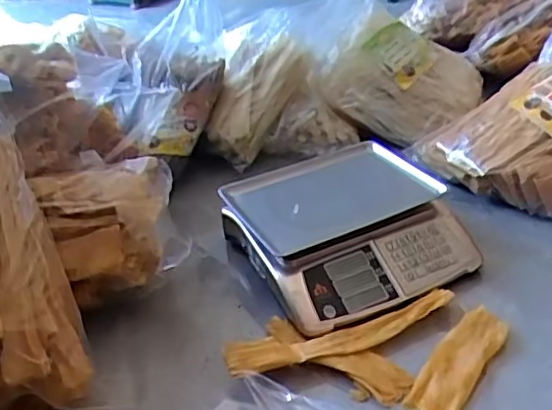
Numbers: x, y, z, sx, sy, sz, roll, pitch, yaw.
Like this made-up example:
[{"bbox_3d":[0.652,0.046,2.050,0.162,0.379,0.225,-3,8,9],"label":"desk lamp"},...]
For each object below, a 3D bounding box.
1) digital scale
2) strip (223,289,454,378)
[{"bbox_3d":[0.120,0.036,1.068,0.343,0.104,0.336,-16,33,-17],"label":"digital scale"},{"bbox_3d":[0.099,0.178,0.903,0.356,0.027,0.065,-13,36,-17],"label":"strip"}]

